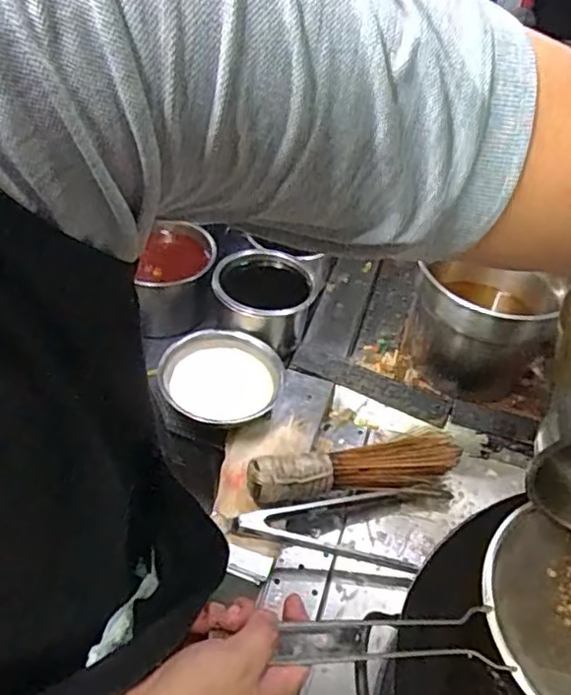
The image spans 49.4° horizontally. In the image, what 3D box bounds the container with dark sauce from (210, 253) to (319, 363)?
[{"bbox_3d":[-0.035,-0.066,0.969,0.152,0.104,0.153,8,45,2],"label":"container with dark sauce"}]

